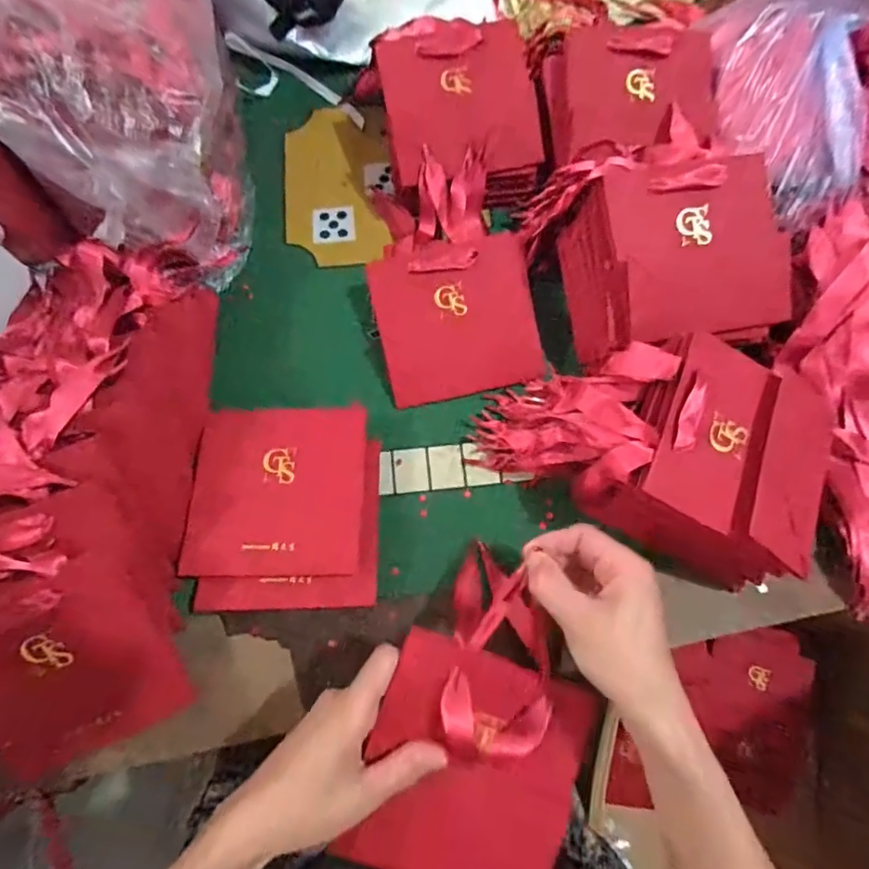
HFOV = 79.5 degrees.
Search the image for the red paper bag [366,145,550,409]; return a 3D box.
[{"bbox_3d":[0.013,-0.151,0.499,0.147,0.053,0.240,-10,71,-4],"label":"red paper bag"}]

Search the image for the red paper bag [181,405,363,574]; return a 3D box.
[{"bbox_3d":[-0.129,0.043,0.432,0.136,0.012,0.142,1,70,0],"label":"red paper bag"}]

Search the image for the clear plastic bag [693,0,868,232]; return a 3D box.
[{"bbox_3d":[0.321,-0.318,0.472,0.133,0.051,0.243,14,71,5],"label":"clear plastic bag"}]

